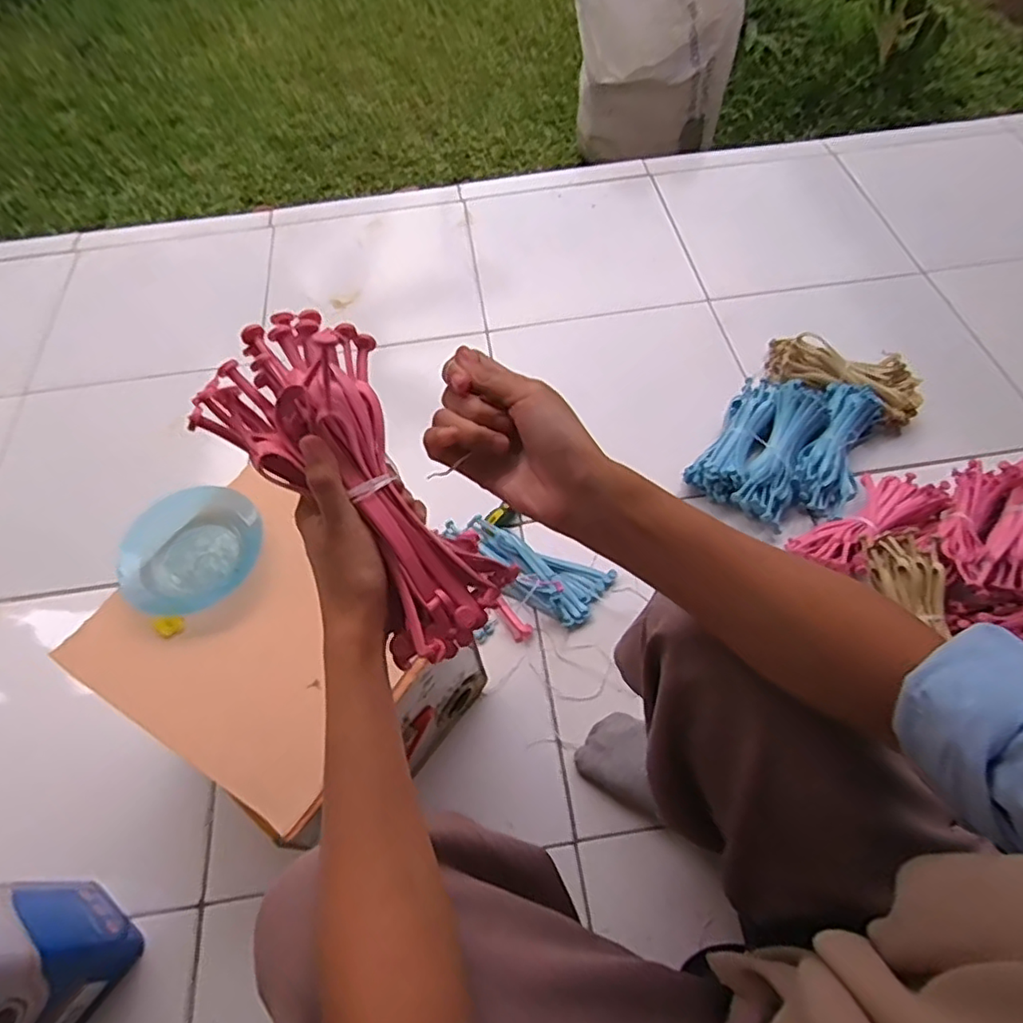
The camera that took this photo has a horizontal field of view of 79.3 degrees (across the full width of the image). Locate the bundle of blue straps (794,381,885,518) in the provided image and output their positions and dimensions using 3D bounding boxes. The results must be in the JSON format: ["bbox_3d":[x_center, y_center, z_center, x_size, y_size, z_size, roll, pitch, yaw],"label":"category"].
[{"bbox_3d":[0.461,-0.094,0.870,0.089,0.055,0.215,24,63,16],"label":"bundle of blue straps"}]

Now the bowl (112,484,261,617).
[{"bbox_3d":[-0.293,0.038,0.572,0.113,0.041,0.128,32,66,20],"label":"bowl"}]

